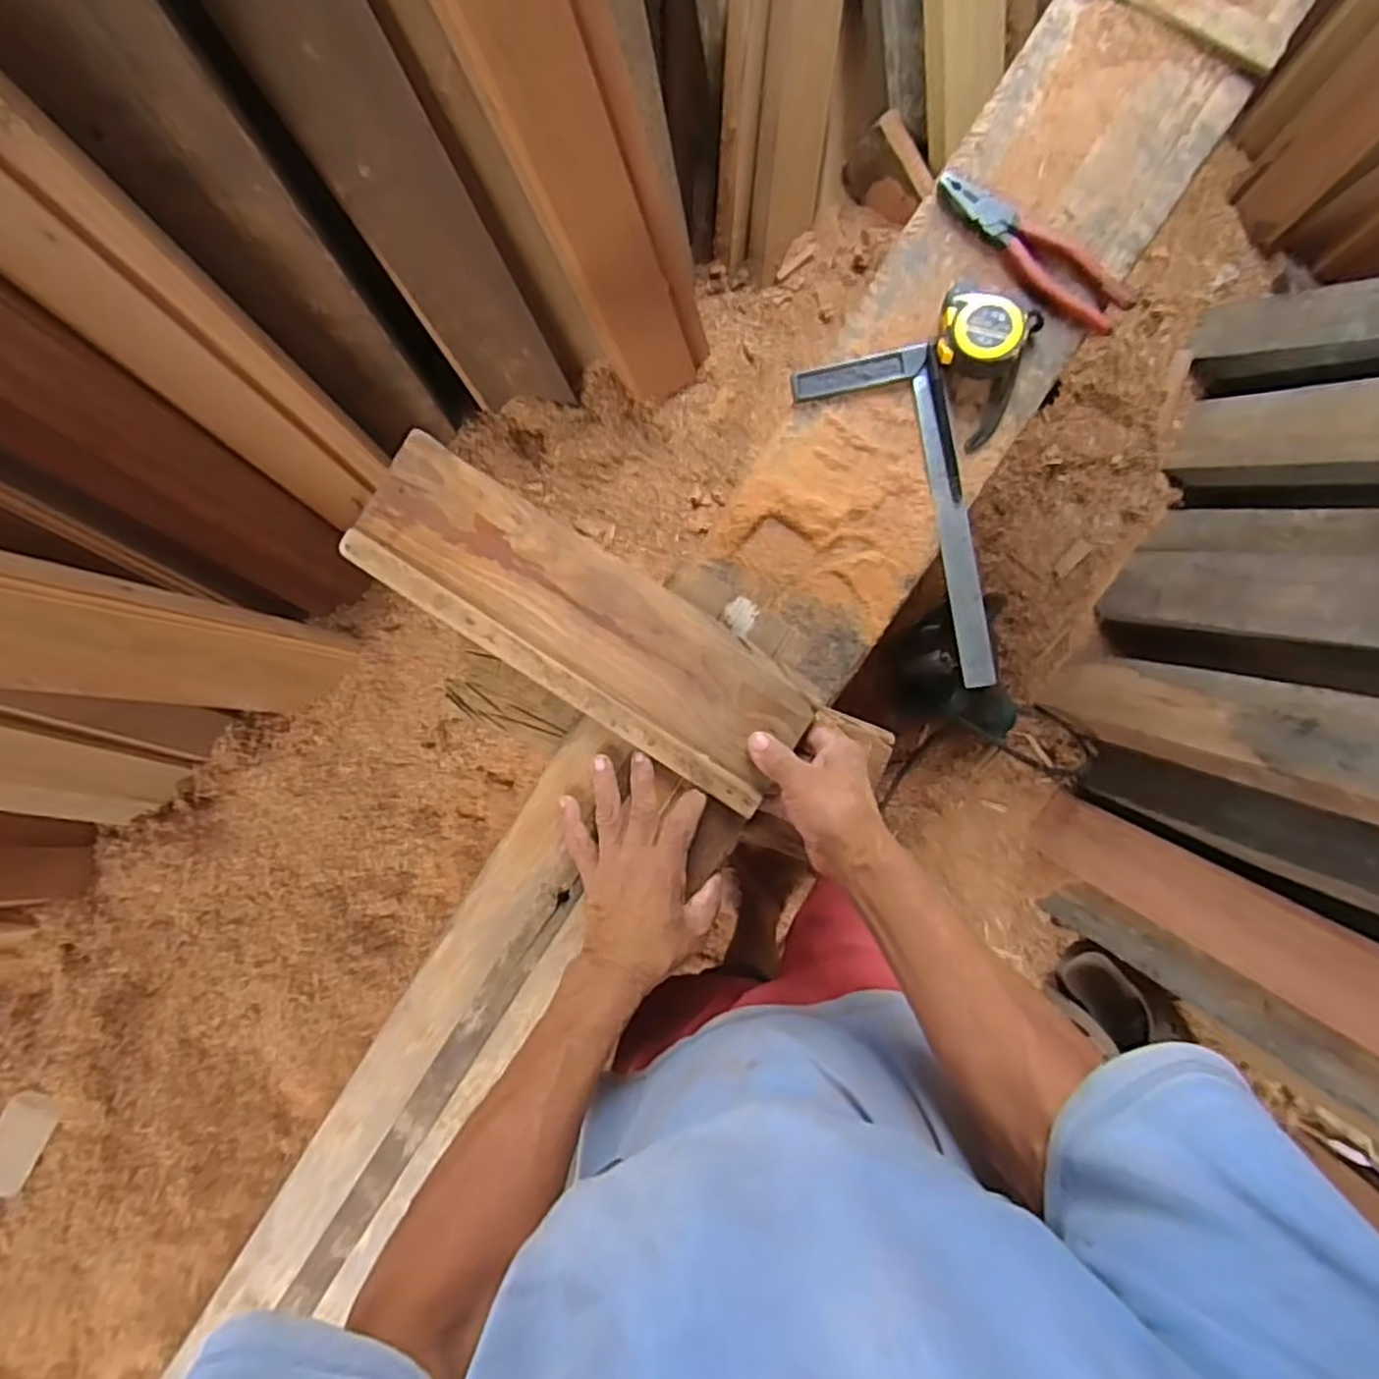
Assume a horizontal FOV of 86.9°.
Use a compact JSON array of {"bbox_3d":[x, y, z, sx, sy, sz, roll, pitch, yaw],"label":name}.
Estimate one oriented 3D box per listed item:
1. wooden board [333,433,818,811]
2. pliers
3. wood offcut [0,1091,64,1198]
[{"bbox_3d":[-0.089,-0.055,0.575,0.383,0.013,0.114,34,95,3],"label":"wooden board"},{"bbox_3d":[0.295,-0.381,0.635,0.194,0.023,0.050,37,95,1],"label":"pliers"},{"bbox_3d":[-0.737,0.497,0.798,0.049,0.013,0.099,21,67,-21],"label":"wood offcut"}]

